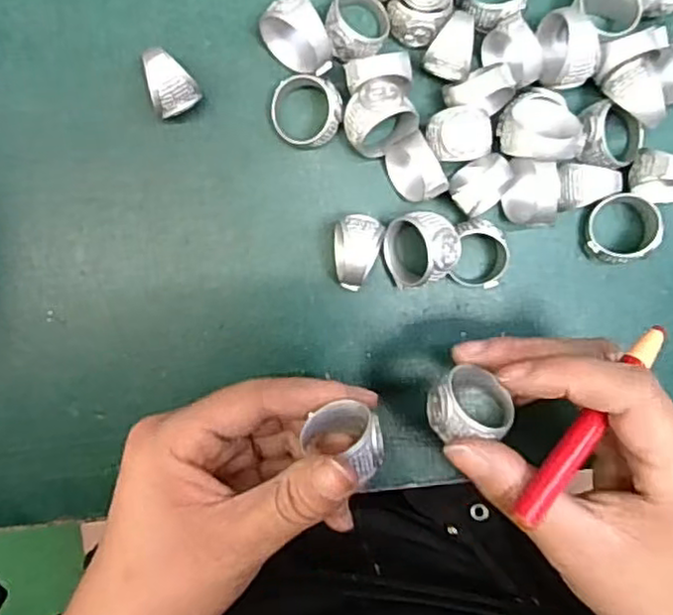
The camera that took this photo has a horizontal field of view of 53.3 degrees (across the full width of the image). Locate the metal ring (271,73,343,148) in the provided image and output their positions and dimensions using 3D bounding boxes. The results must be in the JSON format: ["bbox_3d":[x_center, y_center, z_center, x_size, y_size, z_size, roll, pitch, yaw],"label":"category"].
[{"bbox_3d":[-0.011,-0.074,0.253,0.026,0.016,0.026,0,94,-4],"label":"metal ring"}]

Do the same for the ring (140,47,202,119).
[{"bbox_3d":[-0.062,-0.081,0.247,0.016,0.023,0.021,-37,96,-1],"label":"ring"}]

